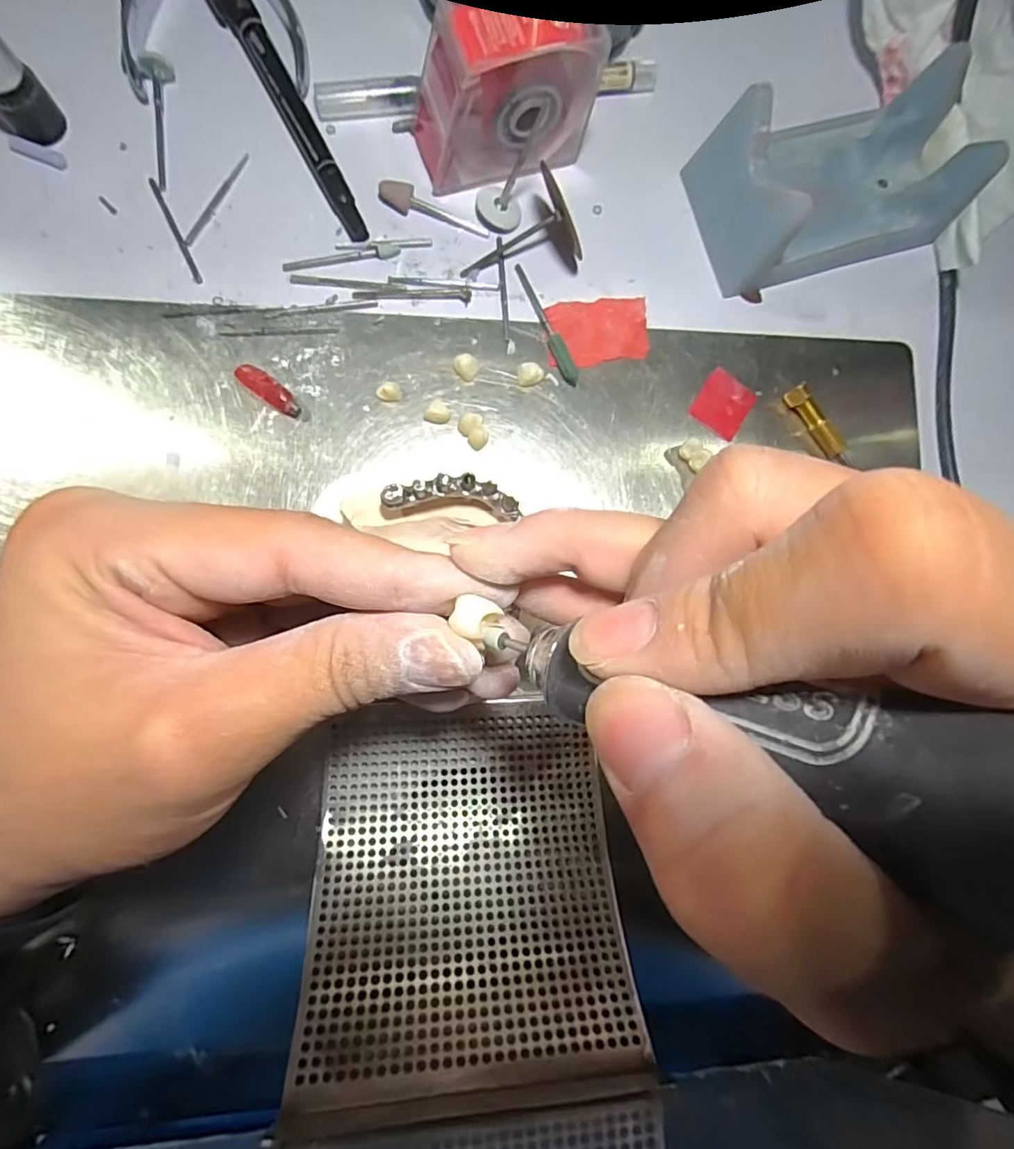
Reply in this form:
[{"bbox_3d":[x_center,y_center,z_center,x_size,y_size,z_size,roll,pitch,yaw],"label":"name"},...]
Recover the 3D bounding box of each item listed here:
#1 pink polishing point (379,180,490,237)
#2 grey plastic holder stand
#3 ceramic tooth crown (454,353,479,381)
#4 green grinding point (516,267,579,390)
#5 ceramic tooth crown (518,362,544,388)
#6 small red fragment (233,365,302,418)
[{"bbox_3d":[-0.029,-0.147,0.221,0.044,0.008,0.009,11,84,-6],"label":"pink polishing point"},{"bbox_3d":[0.136,-0.164,0.222,0.105,0.039,0.060,-20,88,-8],"label":"grey plastic holder stand"},{"bbox_3d":[-0.016,-0.082,0.217,0.009,0.007,0.009,1,86,-7],"label":"ceramic tooth crown"},{"bbox_3d":[0.016,-0.102,0.222,0.007,0.006,0.053,-27,89,-8],"label":"green grinding point"},{"bbox_3d":[0.010,-0.080,0.220,0.010,0.006,0.008,-4,86,-7],"label":"ceramic tooth crown"},{"bbox_3d":[-0.089,-0.069,0.207,0.025,0.007,0.009,39,82,-3],"label":"small red fragment"}]

